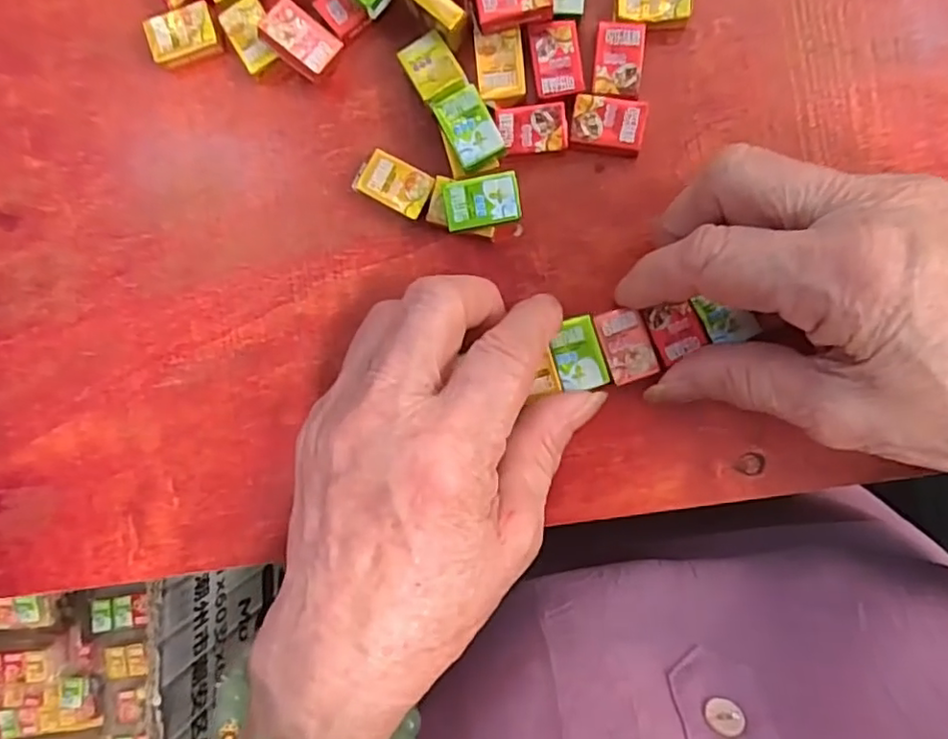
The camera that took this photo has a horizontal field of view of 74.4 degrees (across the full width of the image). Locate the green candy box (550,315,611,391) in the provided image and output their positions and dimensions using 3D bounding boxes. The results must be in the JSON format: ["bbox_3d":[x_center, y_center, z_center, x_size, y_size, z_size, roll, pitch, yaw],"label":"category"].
[{"bbox_3d":[0.036,-0.005,0.216,0.017,0.004,0.025,-15,89,6],"label":"green candy box"}]

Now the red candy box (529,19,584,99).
[{"bbox_3d":[0.029,-0.108,0.215,0.017,0.004,0.025,-9,90,6],"label":"red candy box"}]

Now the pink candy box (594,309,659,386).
[{"bbox_3d":[0.053,-0.009,0.214,0.015,0.004,0.025,-18,89,6],"label":"pink candy box"}]

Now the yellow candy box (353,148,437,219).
[{"bbox_3d":[-0.028,-0.067,0.226,0.027,0.008,0.016,29,93,4],"label":"yellow candy box"}]

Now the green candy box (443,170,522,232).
[{"bbox_3d":[0.003,-0.057,0.212,0.025,0.004,0.016,-9,95,4],"label":"green candy box"}]

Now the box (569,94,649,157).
[{"bbox_3d":[0.047,-0.085,0.218,0.025,0.008,0.018,7,92,5],"label":"box"}]

